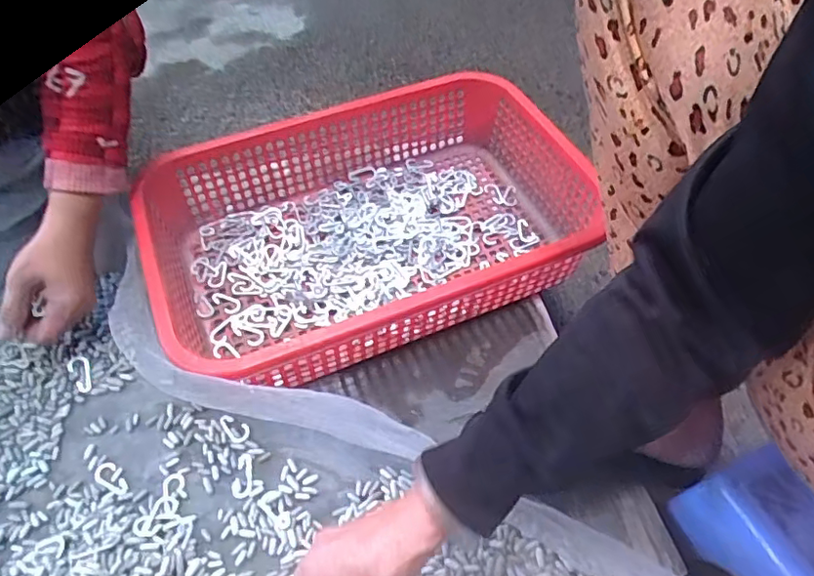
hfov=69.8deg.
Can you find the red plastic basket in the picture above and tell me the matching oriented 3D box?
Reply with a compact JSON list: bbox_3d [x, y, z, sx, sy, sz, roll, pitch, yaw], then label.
[{"bbox_3d":[-0.044,-0.069,0.645,0.442,0.130,0.306,-20,53,-15],"label":"red plastic basket"}]

